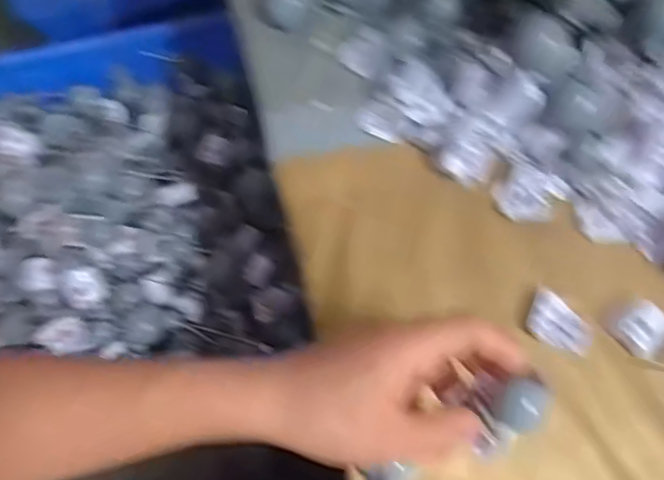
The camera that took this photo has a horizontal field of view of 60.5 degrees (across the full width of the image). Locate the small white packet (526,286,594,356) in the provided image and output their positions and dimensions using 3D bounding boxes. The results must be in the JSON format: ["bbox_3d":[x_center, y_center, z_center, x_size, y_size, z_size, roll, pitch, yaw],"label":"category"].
[{"bbox_3d":[0.148,0.052,0.365,0.040,0.004,0.036,26,69,9],"label":"small white packet"}]

